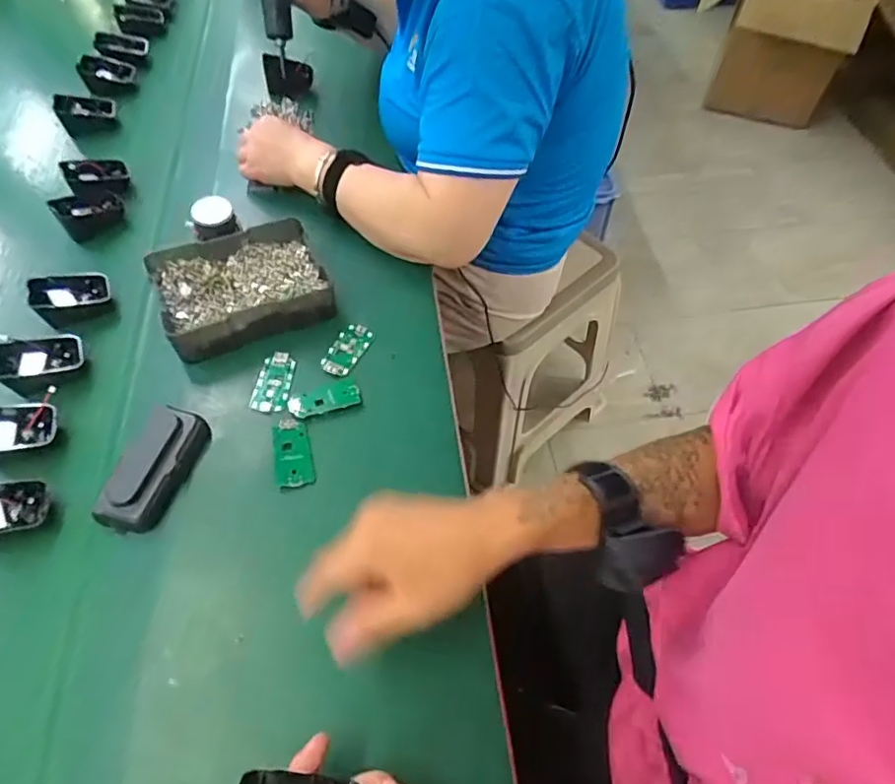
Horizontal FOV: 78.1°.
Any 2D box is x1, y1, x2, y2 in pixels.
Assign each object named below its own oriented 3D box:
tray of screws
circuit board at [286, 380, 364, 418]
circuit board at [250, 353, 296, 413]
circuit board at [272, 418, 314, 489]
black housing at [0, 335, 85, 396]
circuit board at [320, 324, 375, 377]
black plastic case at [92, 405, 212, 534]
[{"bbox_3d":[-0.209,-0.109,0.563,0.156,0.040,0.128,-21,60,-13],"label":"tray of screws"},{"bbox_3d":[-0.114,0.006,0.513,0.065,0.004,0.029,-18,59,-11],"label":"circuit board"},{"bbox_3d":[-0.165,-0.010,0.525,0.034,0.006,0.065,4,58,3],"label":"circuit board"},{"bbox_3d":[-0.136,0.051,0.481,0.028,0.004,0.065,-15,59,-9],"label":"circuit board"},{"bbox_3d":[-0.380,-0.027,0.515,0.065,0.037,0.051,-20,60,-12],"label":"black housing"},{"bbox_3d":[-0.100,-0.043,0.550,0.032,0.004,0.061,23,61,14],"label":"circuit board"},{"bbox_3d":[-0.240,0.062,0.456,0.047,0.026,0.104,12,59,8],"label":"black plastic case"}]

